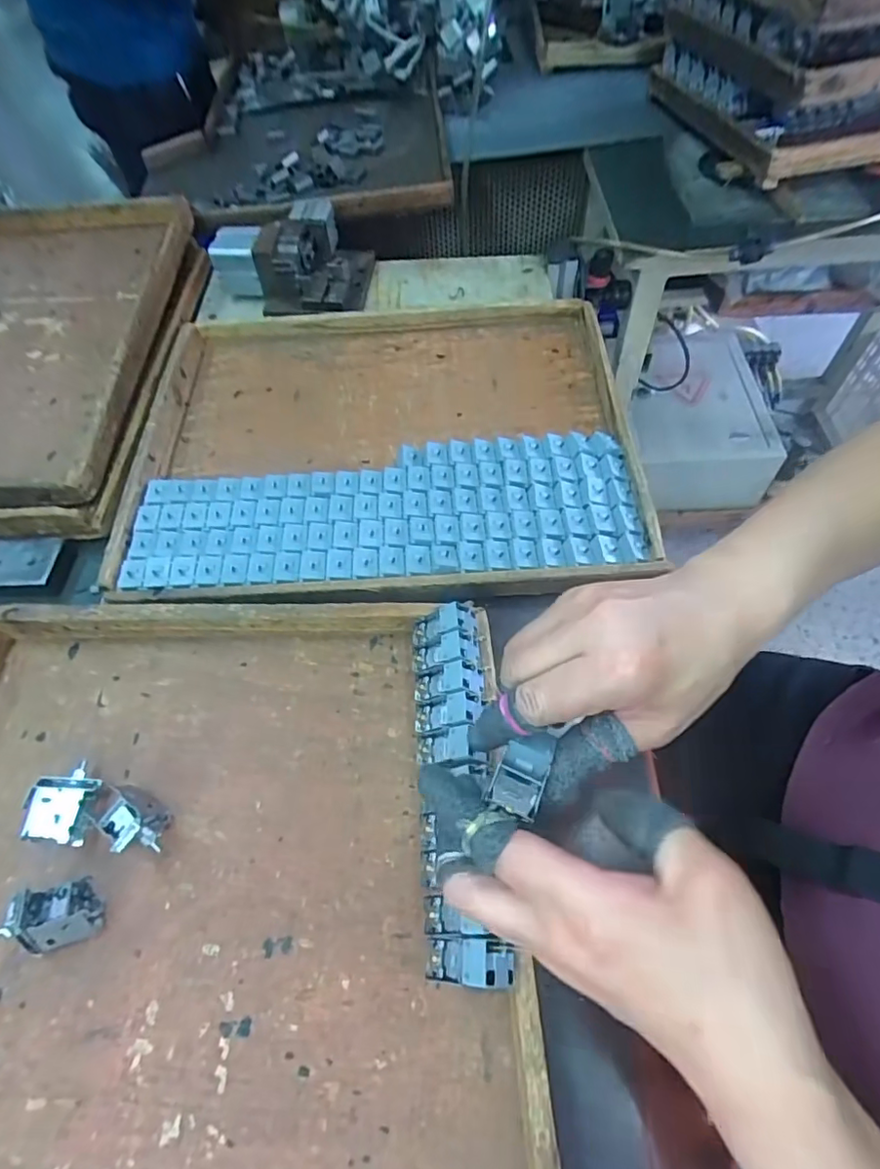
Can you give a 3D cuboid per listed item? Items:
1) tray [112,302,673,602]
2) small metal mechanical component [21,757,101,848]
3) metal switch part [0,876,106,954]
[{"bbox_3d":[-0.055,-0.167,0.596,0.494,0.040,0.412,-3,59,1],"label":"tray"},{"bbox_3d":[-0.252,0.146,0.371,0.041,0.021,0.047,5,60,6],"label":"small metal mechanical component"},{"bbox_3d":[-0.236,0.202,0.336,0.039,0.033,0.034,-22,61,-9],"label":"metal switch part"}]

